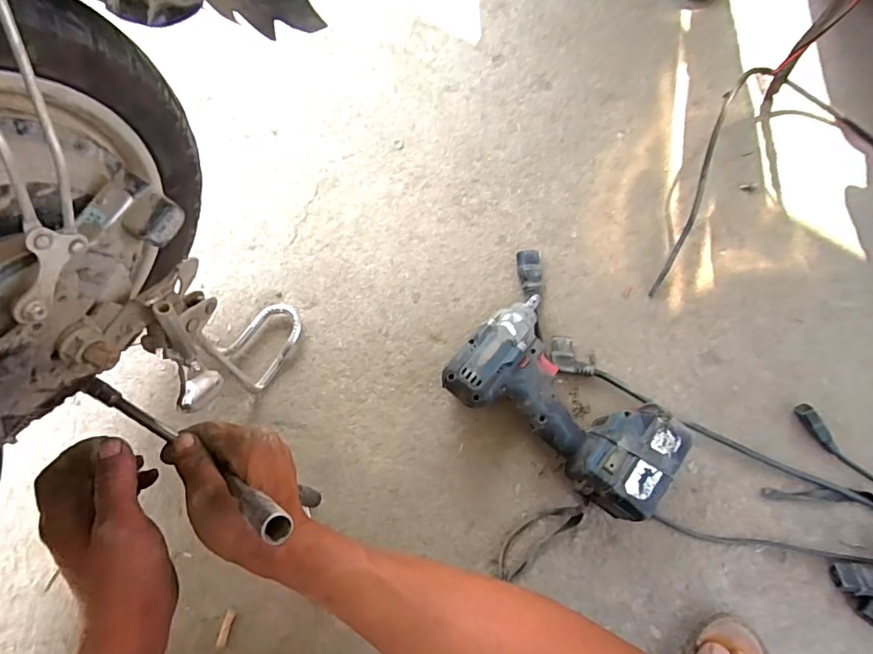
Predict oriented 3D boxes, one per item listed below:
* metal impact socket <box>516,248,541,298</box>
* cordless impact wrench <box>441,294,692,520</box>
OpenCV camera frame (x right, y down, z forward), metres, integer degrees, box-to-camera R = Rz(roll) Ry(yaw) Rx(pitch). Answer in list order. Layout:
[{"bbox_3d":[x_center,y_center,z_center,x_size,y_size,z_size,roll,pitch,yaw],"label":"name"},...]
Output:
[{"bbox_3d":[0.108,-0.063,0.542,0.026,0.022,0.052,-4,78,-3],"label":"metal impact socket"},{"bbox_3d":[0.132,0.081,0.485,0.232,0.077,0.136,42,80,7],"label":"cordless impact wrench"}]

